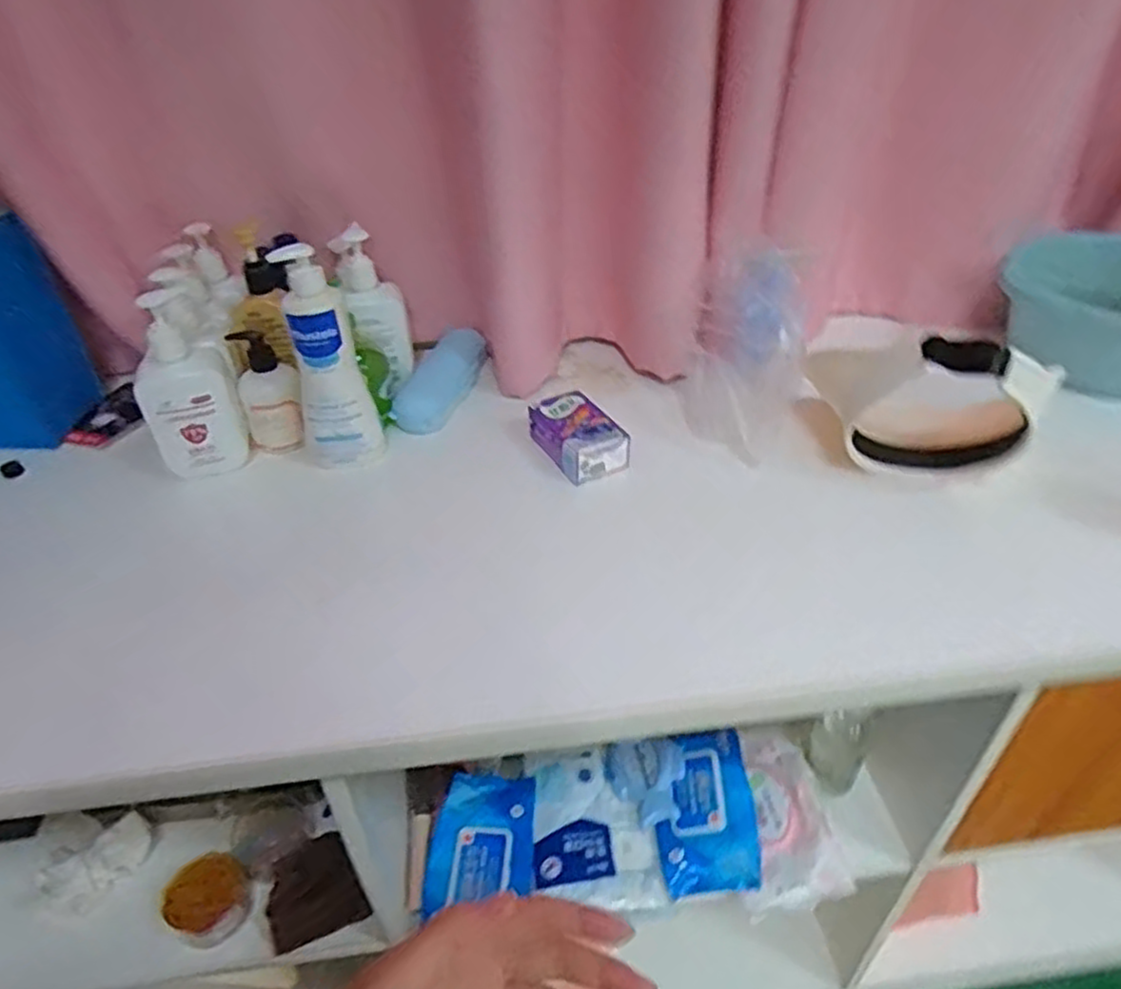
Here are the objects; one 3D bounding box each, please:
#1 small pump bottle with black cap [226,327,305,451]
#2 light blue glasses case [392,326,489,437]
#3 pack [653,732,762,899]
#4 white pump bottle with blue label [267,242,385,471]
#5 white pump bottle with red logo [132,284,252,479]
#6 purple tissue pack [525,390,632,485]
[{"bbox_3d":[-0.317,-0.112,0.813,0.059,0.129,0.047,-17,41,-21],"label":"small pump bottle with black cap"},{"bbox_3d":[-0.146,-0.137,0.925,0.059,0.060,0.167,17,57,21],"label":"light blue glasses case"},{"bbox_3d":[0.173,0.378,0.903,0.108,0.054,0.183,2,38,3],"label":"pack"},{"bbox_3d":[-0.236,-0.135,0.754,0.071,0.235,0.057,-18,41,-21],"label":"white pump bottle with blue label"},{"bbox_3d":[-0.382,-0.111,0.764,0.094,0.189,0.079,-21,43,-24],"label":"white pump bottle with red logo"},{"bbox_3d":[0.017,-0.064,0.825,0.080,0.050,0.114,-17,41,-21],"label":"purple tissue pack"}]

